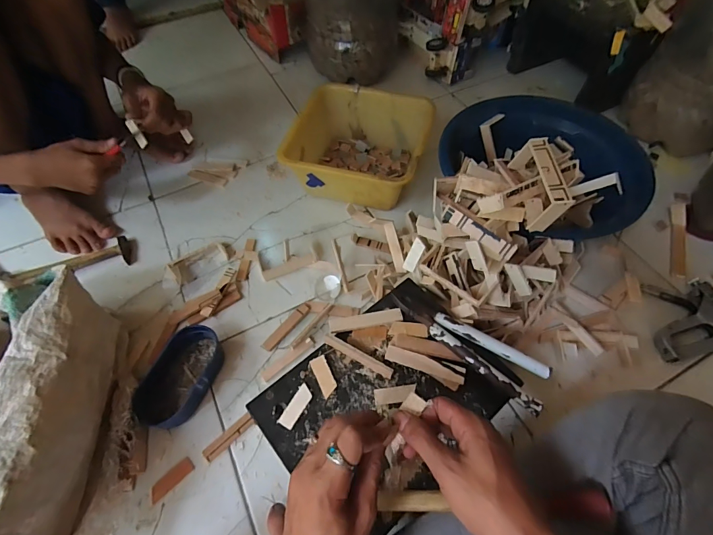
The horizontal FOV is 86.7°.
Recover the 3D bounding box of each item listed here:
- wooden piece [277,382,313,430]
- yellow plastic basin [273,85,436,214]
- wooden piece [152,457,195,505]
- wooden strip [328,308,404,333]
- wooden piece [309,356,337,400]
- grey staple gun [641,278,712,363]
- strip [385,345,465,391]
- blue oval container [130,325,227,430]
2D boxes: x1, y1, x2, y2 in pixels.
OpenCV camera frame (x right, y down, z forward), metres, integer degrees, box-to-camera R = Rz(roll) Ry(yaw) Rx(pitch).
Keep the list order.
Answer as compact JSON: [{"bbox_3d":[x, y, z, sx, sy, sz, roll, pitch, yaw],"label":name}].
[{"bbox_3d":[-0.073,0.167,0.454,0.019,0.004,0.052,27,61,17],"label":"wooden piece"},{"bbox_3d":[0.012,-0.255,0.803,0.261,0.118,0.252,16,61,12],"label":"yellow plastic basin"},{"bbox_3d":[-0.262,0.300,0.536,0.063,0.007,0.025,-40,65,-19],"label":"wooden piece"},{"bbox_3d":[0.013,0.072,0.515,0.098,0.006,0.022,-8,57,-5],"label":"wooden strip"},{"bbox_3d":[-0.041,0.135,0.473,0.020,0.004,0.050,-22,60,-13],"label":"wooden piece"},{"bbox_3d":[0.558,0.075,0.633,0.163,0.023,0.132,-14,59,-6],"label":"grey staple gun"},{"bbox_3d":[0.084,0.124,0.471,0.097,0.008,0.022,22,85,14],"label":"strip"},{"bbox_3d":[-0.274,0.168,0.592,0.093,0.045,0.159,15,61,11],"label":"blue oval container"}]

